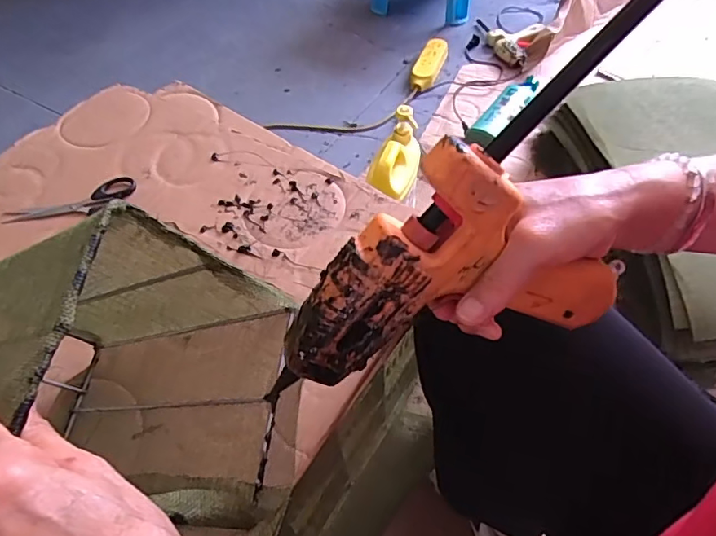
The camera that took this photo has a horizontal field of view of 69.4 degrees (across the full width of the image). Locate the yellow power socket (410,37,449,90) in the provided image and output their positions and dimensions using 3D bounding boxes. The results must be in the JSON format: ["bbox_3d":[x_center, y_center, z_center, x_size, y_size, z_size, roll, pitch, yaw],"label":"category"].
[{"bbox_3d":[0.183,-0.524,1.316,0.068,0.038,0.203,14,55,12],"label":"yellow power socket"}]

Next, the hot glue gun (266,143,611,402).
[{"bbox_3d":[0.049,-0.007,0.292,0.201,0.137,0.048,-12,36,-6],"label":"hot glue gun"}]

